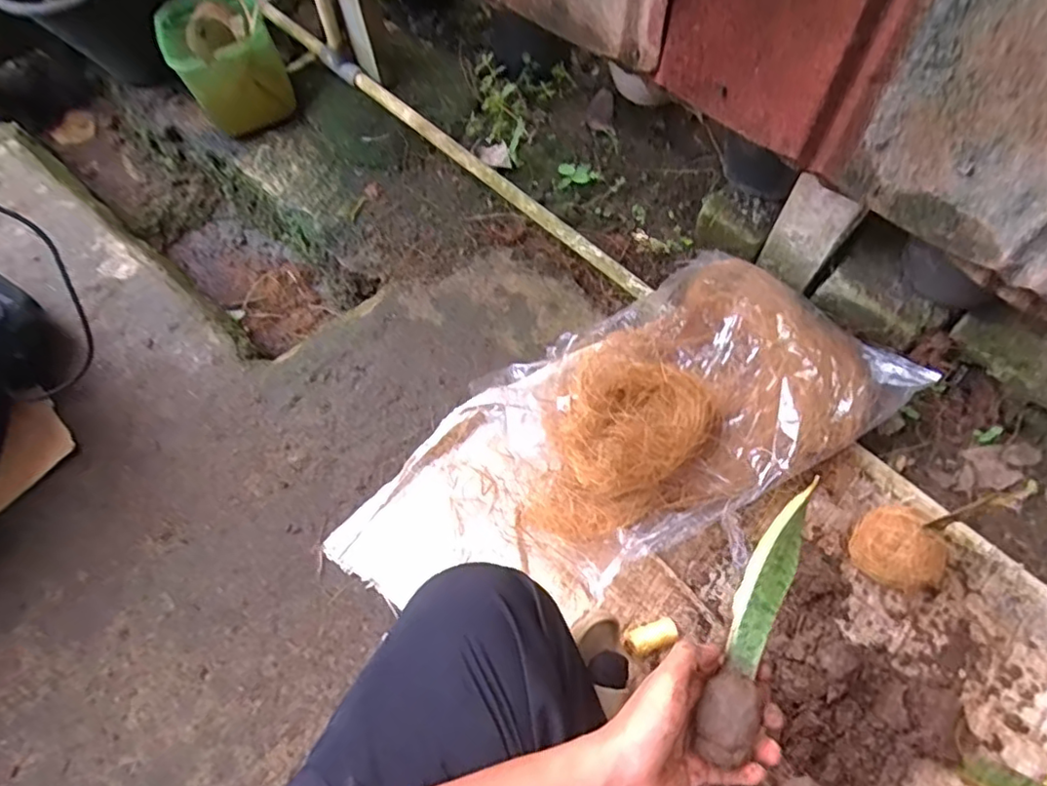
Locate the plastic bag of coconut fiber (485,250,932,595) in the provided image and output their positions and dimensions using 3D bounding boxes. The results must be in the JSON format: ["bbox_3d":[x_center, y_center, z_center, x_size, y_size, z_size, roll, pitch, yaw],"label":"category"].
[{"bbox_3d":[0.192,-0.012,0.682,0.474,0.120,0.282,-30,68,-10],"label":"plastic bag of coconut fiber"}]

